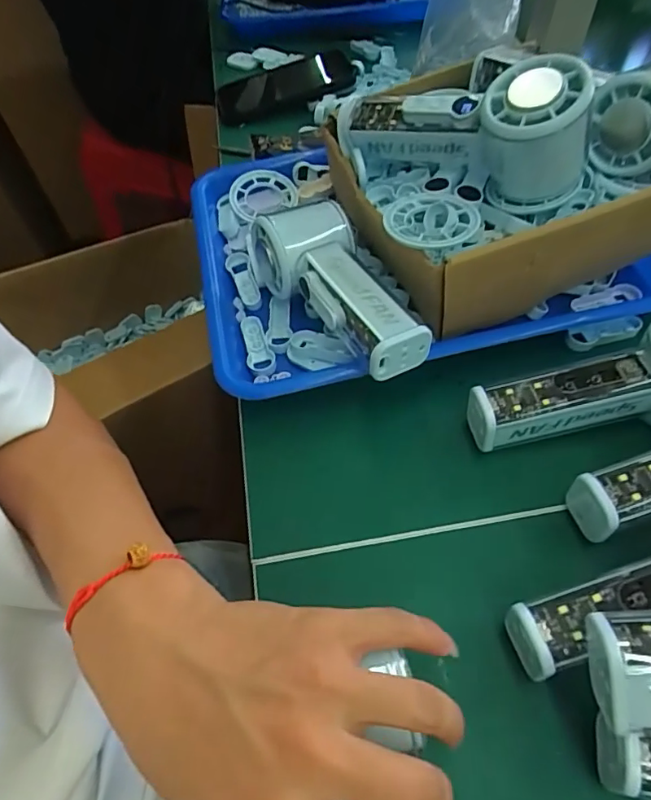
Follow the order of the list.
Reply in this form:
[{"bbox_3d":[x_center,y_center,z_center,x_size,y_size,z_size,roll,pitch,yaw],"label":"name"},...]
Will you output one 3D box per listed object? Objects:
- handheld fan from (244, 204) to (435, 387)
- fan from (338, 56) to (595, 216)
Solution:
[{"bbox_3d":[0.004,-0.073,0.340,0.061,0.054,0.158,-24,57,-13],"label":"handheld fan"},{"bbox_3d":[0.077,-0.171,0.315,0.164,0.075,0.061,22,60,18],"label":"fan"}]

